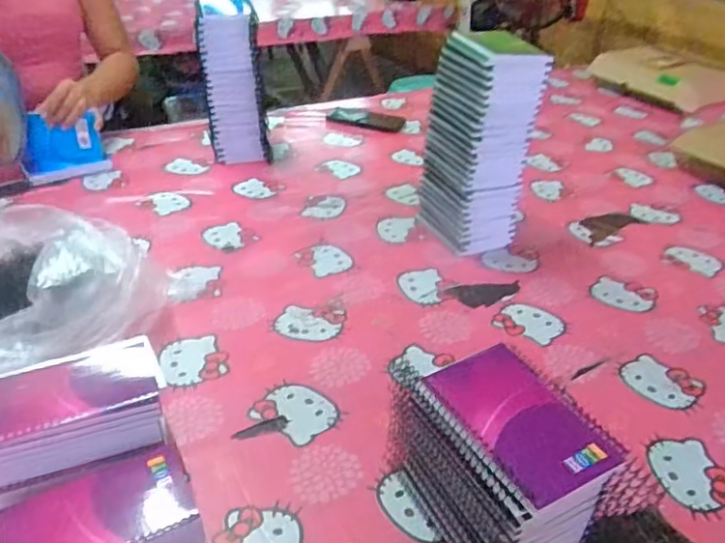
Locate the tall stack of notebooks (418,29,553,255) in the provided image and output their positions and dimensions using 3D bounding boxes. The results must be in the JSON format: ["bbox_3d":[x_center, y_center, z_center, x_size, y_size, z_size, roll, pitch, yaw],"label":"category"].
[{"bbox_3d":[0.165,-0.168,0.846,0.100,0.281,0.132,-18,39,-28],"label":"tall stack of notebooks"}]

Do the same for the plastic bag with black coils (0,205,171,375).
[{"bbox_3d":[-0.368,0.018,0.651,0.255,0.141,0.211,6,34,5],"label":"plastic bag with black coils"}]

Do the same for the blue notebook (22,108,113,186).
[{"bbox_3d":[-0.508,-0.212,1.018,0.128,0.109,0.016,-19,26,-21],"label":"blue notebook"}]

